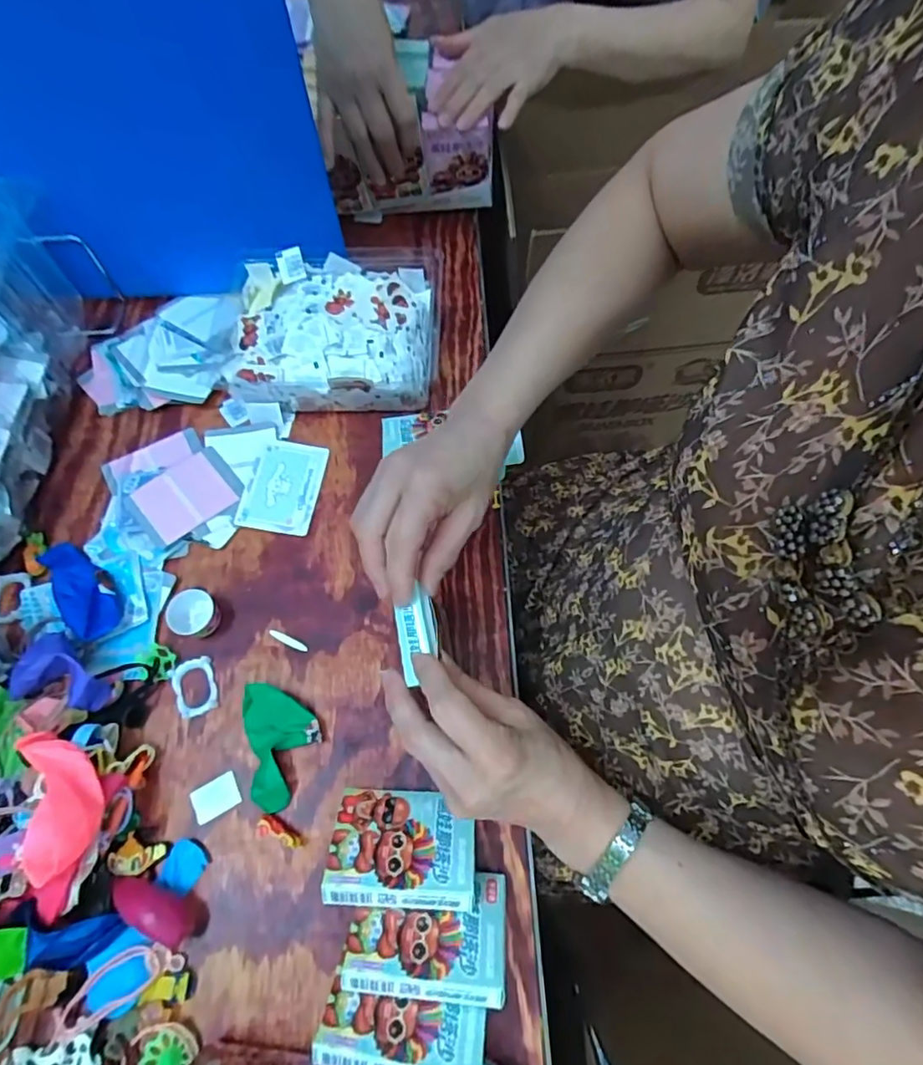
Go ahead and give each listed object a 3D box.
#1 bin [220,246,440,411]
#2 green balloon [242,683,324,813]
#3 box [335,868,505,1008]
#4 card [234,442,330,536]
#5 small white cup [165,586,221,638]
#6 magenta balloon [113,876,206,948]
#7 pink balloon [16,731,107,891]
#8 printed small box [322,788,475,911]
[{"bbox_3d":[-0.130,-0.196,0.552,0.205,0.055,0.159,2,67,2],"label":"bin"},{"bbox_3d":[-0.132,0.153,0.418,0.053,0.018,0.086,-19,68,-7],"label":"green balloon"},{"bbox_3d":[-0.020,0.243,0.345,0.091,0.020,0.064,5,30,1],"label":"box"},{"bbox_3d":[-0.163,-0.043,0.513,0.066,0.004,0.090,6,67,4],"label":"card"},{"bbox_3d":[-0.212,0.065,0.449,0.036,0.022,0.035,-1,67,1],"label":"small white cup"},{"bbox_3d":[-0.202,0.247,0.371,0.060,0.020,0.023,17,68,9],"label":"magenta balloon"},{"bbox_3d":[-0.260,0.169,0.366,0.041,0.015,0.092,-23,68,-11],"label":"pink balloon"},{"bbox_3d":[-0.037,0.201,0.366,0.090,0.017,0.067,2,33,1],"label":"printed small box"}]

